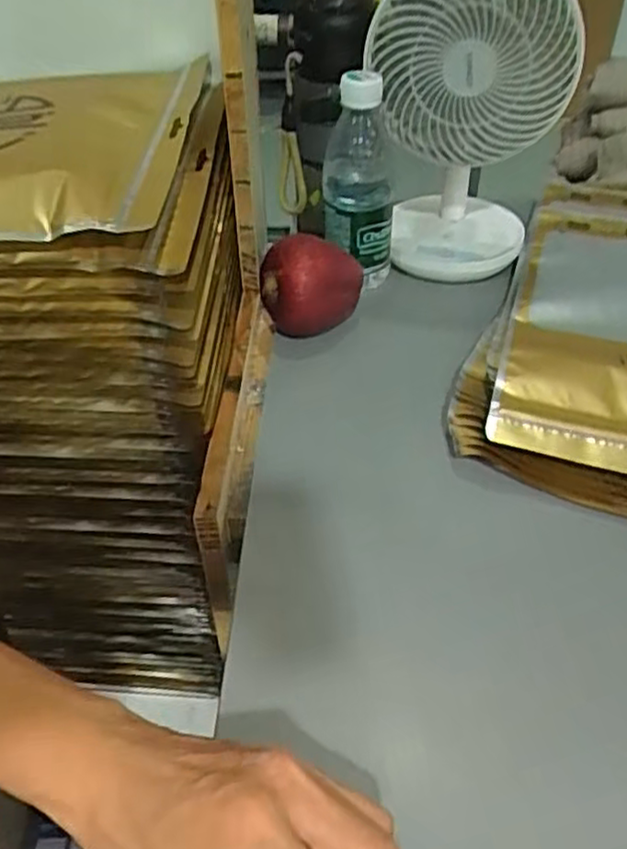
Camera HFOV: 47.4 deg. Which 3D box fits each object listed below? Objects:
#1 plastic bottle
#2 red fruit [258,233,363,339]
[{"bbox_3d":[0.037,-0.201,0.598,0.060,0.167,0.057,0,43,1],"label":"plastic bottle"},{"bbox_3d":[0.000,-0.106,0.578,0.083,0.075,0.070,-6,43,-4],"label":"red fruit"}]

